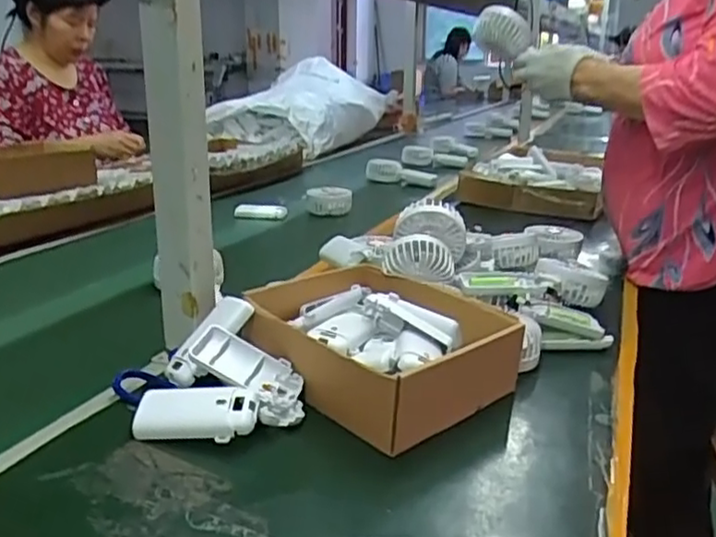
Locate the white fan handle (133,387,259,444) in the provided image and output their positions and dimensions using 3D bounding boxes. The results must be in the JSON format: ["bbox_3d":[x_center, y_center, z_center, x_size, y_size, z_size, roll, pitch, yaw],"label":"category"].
[{"bbox_3d":[-0.126,0.113,0.517,0.093,0.034,0.037,4,19,0],"label":"white fan handle"}]

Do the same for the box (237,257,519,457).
[{"bbox_3d":[0.015,0.070,0.624,0.183,0.072,0.211,-13,25,-40],"label":"box"}]

